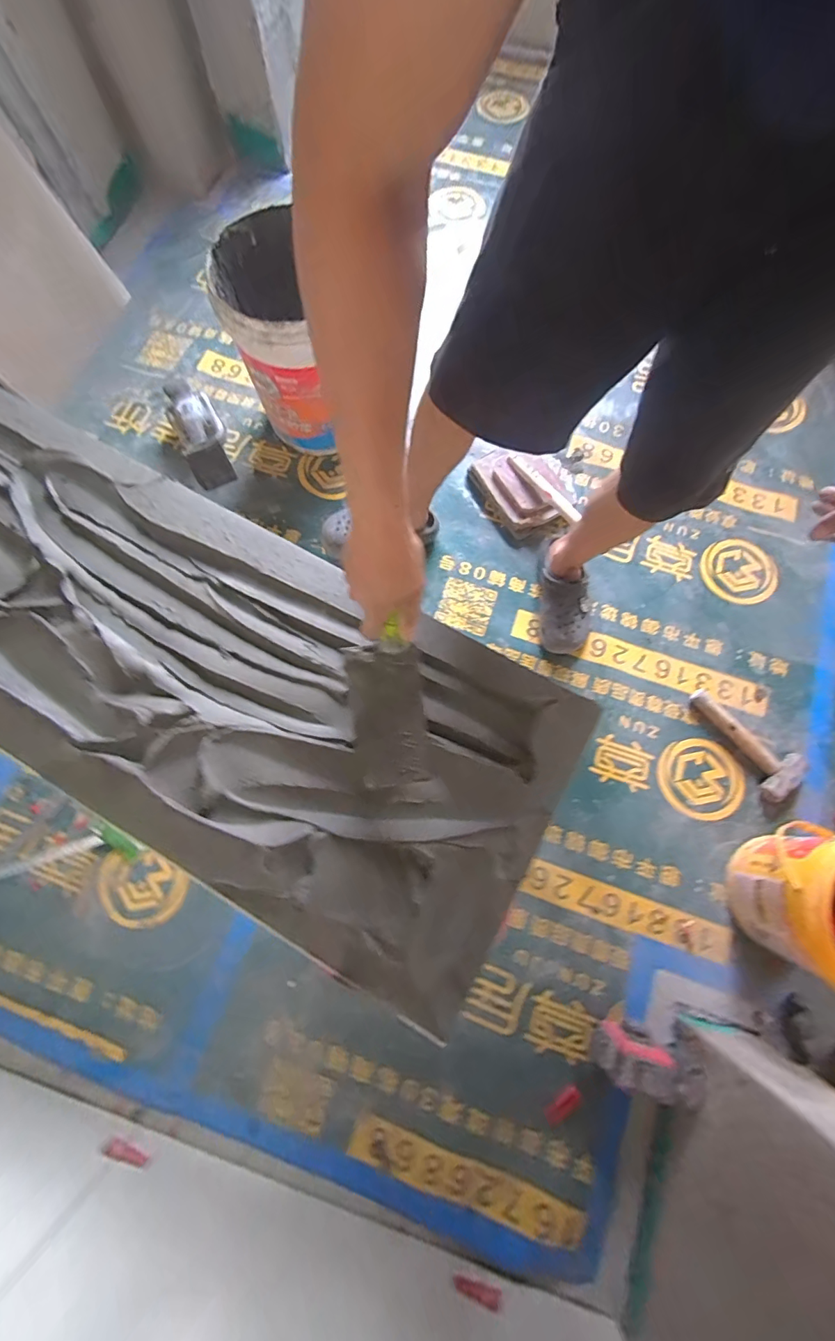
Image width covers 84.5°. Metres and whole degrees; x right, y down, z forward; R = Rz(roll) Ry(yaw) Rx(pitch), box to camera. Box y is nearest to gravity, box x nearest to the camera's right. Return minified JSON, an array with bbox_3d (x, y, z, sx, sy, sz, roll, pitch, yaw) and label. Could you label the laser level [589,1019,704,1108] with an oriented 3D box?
[{"bbox_3d":[0.380,0.646,0.772,0.155,0.120,0.079,13,75,4],"label":"laser level"}]

